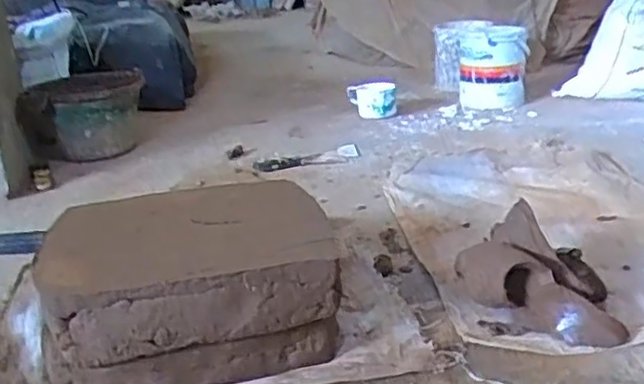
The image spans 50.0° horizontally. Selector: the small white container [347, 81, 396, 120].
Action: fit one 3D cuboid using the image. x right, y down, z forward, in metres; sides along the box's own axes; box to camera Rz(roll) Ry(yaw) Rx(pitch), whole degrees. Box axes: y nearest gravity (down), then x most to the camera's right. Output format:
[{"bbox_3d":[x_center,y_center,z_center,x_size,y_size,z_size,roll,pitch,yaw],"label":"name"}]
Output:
[{"bbox_3d":[0.131,-0.245,1.806,0.120,0.088,0.129,-3,22,3],"label":"small white container"}]

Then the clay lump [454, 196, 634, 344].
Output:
[{"bbox_3d":[0.266,0.097,0.841,0.184,0.106,0.126,3,23,17],"label":"clay lump"}]

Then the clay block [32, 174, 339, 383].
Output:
[{"bbox_3d":[-0.149,0.112,0.798,0.316,0.165,0.223,-10,23,-14],"label":"clay block"}]

